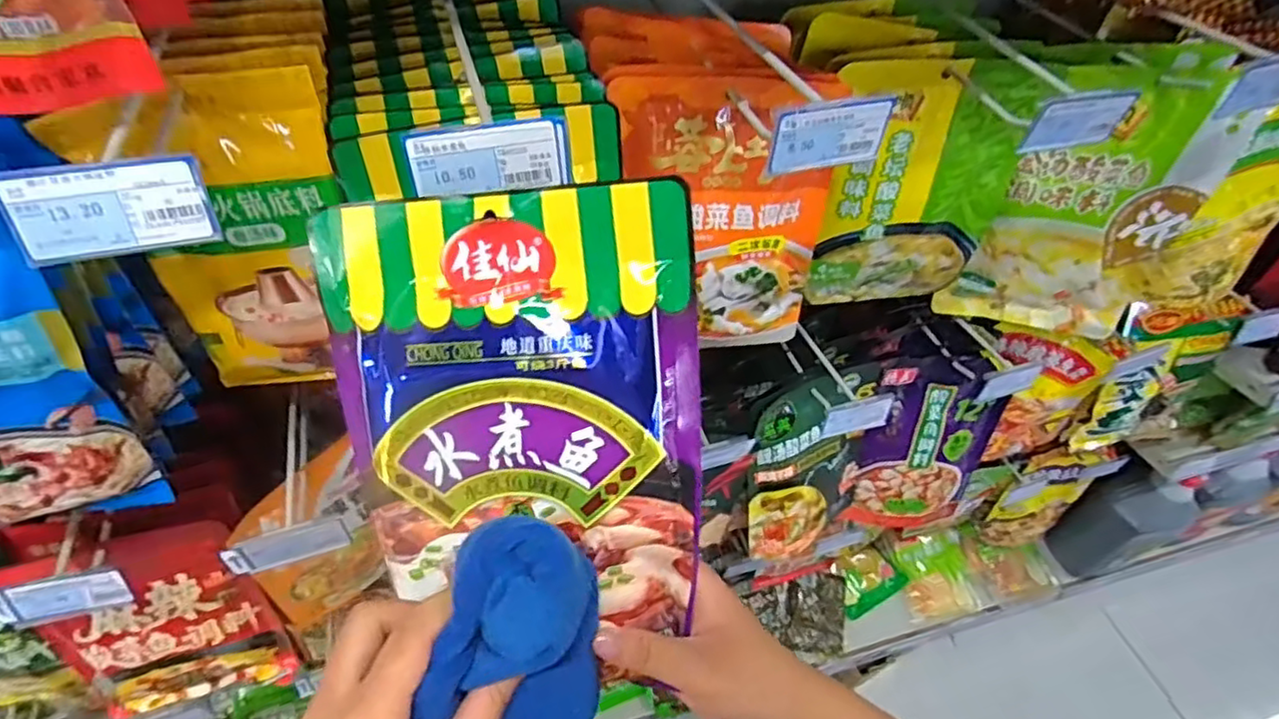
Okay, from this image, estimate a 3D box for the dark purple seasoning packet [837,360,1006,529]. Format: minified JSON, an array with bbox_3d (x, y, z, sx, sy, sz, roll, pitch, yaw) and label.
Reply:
[{"bbox_3d":[0.386,0.124,0.910,0.202,0.297,0.029,-4,32,-4],"label":"dark purple seasoning packet"}]

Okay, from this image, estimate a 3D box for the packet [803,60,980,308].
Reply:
[{"bbox_3d":[0.272,-0.163,0.669,0.192,0.265,0.024,-2,50,-8],"label":"packet"}]

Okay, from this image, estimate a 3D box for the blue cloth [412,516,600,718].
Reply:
[{"bbox_3d":[-0.054,0.141,0.295,0.074,0.136,0.032,-5,15,-10],"label":"blue cloth"}]

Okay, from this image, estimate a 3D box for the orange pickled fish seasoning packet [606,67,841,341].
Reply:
[{"bbox_3d":[0.076,-0.117,0.582,0.166,0.259,0.027,-5,40,0],"label":"orange pickled fish seasoning packet"}]

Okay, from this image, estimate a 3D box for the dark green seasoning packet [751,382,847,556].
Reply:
[{"bbox_3d":[0.206,0.146,0.834,0.147,0.260,0.028,-21,33,-16],"label":"dark green seasoning packet"}]

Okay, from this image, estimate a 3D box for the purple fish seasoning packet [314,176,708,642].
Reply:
[{"bbox_3d":[-0.060,0.026,0.323,0.178,0.208,0.016,-3,5,6],"label":"purple fish seasoning packet"}]

